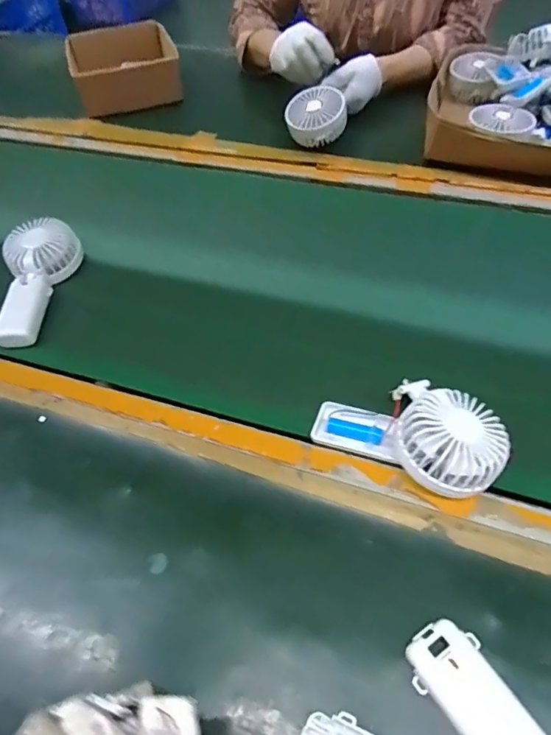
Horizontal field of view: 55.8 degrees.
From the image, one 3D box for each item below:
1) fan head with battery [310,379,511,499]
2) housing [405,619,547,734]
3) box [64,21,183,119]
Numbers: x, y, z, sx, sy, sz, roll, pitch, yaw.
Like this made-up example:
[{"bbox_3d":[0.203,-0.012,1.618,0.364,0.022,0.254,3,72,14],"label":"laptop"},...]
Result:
[{"bbox_3d":[0.114,0.047,0.438,0.152,0.050,0.083,25,57,23],"label":"fan head with battery"},{"bbox_3d":[0.129,0.212,0.335,0.048,0.014,0.093,-33,55,-21],"label":"housing"},{"bbox_3d":[-0.277,-0.558,0.960,0.184,0.067,0.222,-14,51,-7],"label":"box"}]

